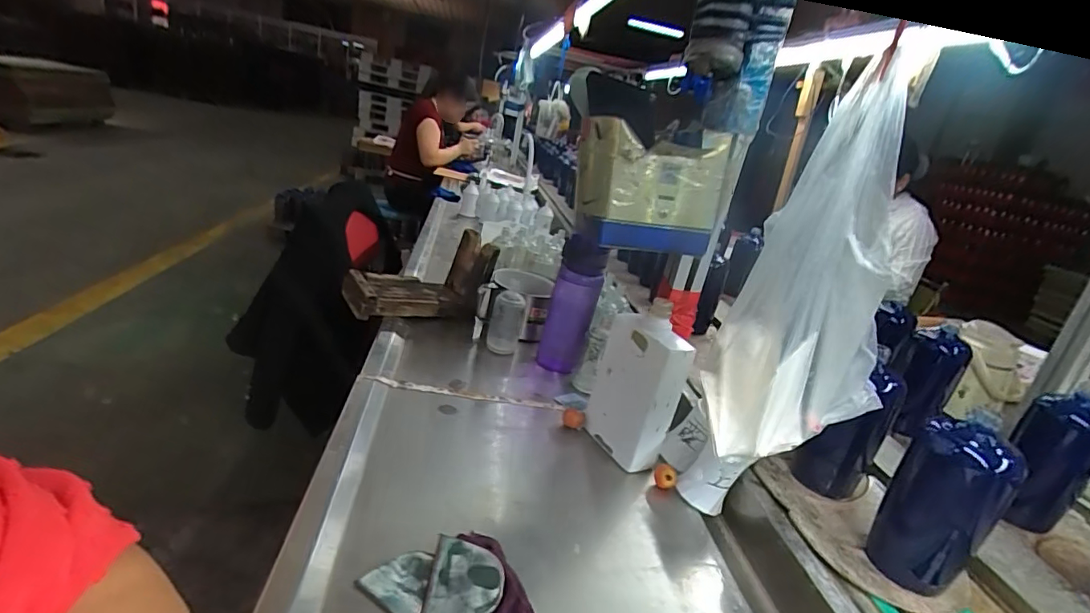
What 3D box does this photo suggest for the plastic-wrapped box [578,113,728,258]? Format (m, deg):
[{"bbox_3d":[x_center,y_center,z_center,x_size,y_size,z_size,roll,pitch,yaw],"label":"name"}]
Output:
[{"bbox_3d":[0.116,-0.141,0.604,0.158,0.129,0.100,7,22,-12],"label":"plastic-wrapped box"}]

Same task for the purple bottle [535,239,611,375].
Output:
[{"bbox_3d":[0.042,-0.001,0.816,0.083,0.218,0.065,9,21,5],"label":"purple bottle"}]

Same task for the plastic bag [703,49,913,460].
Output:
[{"bbox_3d":[0.237,-0.023,0.438,0.168,0.302,0.082,-3,26,-34],"label":"plastic bag"}]

